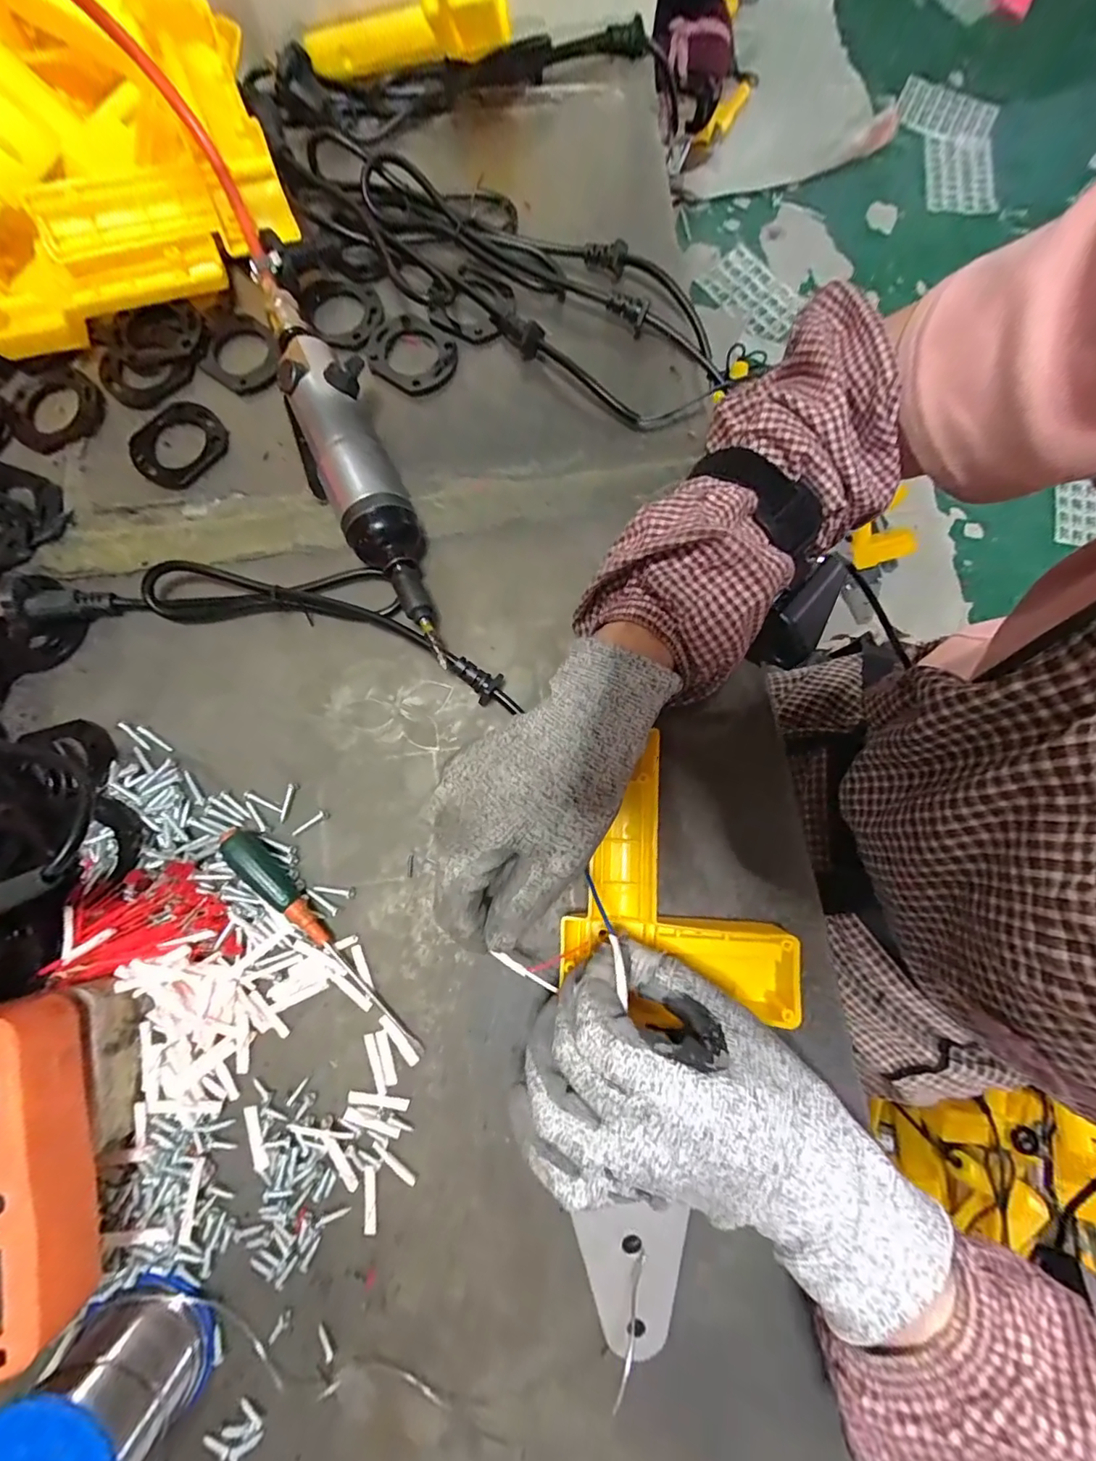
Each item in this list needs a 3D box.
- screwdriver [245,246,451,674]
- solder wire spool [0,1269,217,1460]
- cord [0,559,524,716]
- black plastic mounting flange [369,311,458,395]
[{"bbox_3d":[-0.122,-0.170,0.312,0.050,0.039,0.278,-20,80,-5],"label":"screwdriver"},{"bbox_3d":[-0.188,0.284,0.215,0.060,0.061,0.059,0,79,-1],"label":"solder wire spool"},{"bbox_3d":[-0.151,-0.068,0.297,0.279,0.029,0.065,10,79,1],"label":"cord"},{"bbox_3d":[-0.092,-0.251,0.345,0.061,0.005,0.053,38,81,6],"label":"black plastic mounting flange"}]

